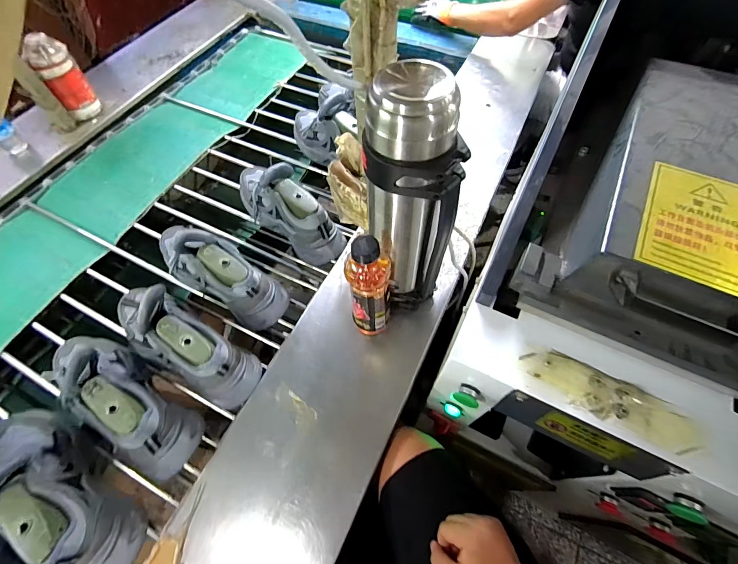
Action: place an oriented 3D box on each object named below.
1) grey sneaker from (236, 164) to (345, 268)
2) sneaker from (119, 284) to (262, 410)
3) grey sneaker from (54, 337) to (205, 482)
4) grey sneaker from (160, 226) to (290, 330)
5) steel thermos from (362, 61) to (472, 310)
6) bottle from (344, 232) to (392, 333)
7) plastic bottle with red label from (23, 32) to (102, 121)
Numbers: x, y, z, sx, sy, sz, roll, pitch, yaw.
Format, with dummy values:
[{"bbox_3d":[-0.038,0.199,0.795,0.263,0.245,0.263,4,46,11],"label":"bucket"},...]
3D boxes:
[{"bbox_3d":[-0.179,-0.160,0.762,0.293,0.157,0.095,38,70,19],"label":"grey sneaker"},{"bbox_3d":[-0.327,0.093,0.590,0.285,0.126,0.103,28,66,15],"label":"sneaker"},{"bbox_3d":[-0.406,0.171,0.557,0.304,0.128,0.083,32,68,17],"label":"grey sneaker"},{"bbox_3d":[-0.300,-0.028,0.660,0.283,0.124,0.089,25,66,14],"label":"grey sneaker"},{"bbox_3d":[0.065,-0.096,0.515,0.121,0.370,0.097,36,69,18],"label":"steel thermos"},{"bbox_3d":[0.000,0.016,0.571,0.068,0.223,0.063,-3,62,0],"label":"bottle"},{"bbox_3d":[-0.789,-0.522,0.933,0.091,0.204,0.070,-35,67,-16],"label":"plastic bottle with red label"}]

